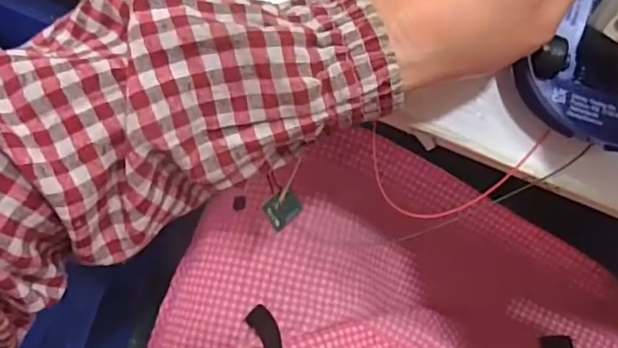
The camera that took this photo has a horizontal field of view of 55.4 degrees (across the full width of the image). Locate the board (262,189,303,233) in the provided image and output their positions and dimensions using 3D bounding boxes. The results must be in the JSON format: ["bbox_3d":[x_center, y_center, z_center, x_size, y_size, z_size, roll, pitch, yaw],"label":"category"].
[{"bbox_3d":[-0.015,0.020,0.339,0.021,0.005,0.023,-38,131,-17],"label":"board"}]

